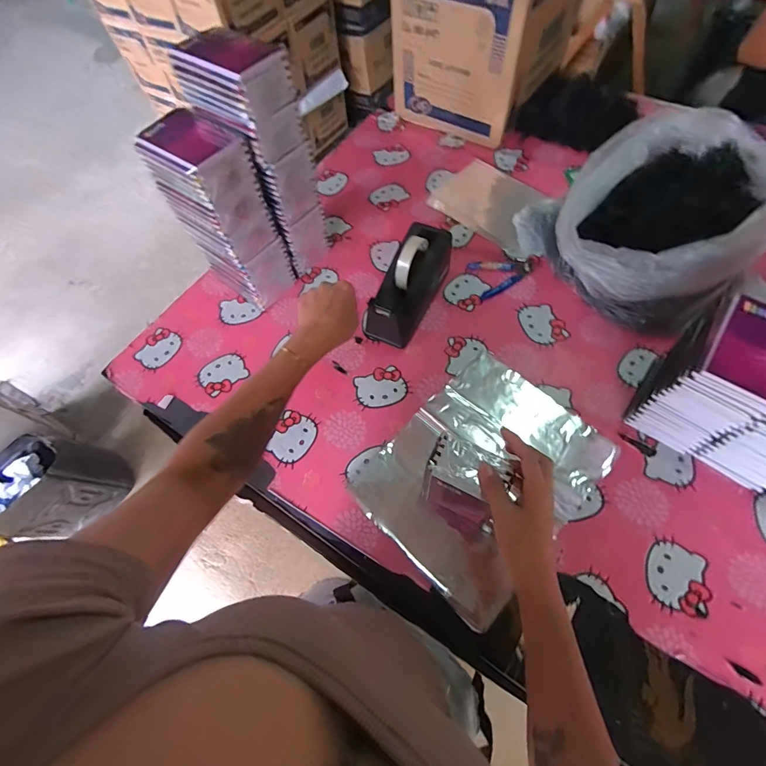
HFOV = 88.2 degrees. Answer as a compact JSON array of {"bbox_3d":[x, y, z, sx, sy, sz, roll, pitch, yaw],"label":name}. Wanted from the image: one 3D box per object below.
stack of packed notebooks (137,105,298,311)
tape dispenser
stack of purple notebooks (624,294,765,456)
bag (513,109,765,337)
[{"bbox_3d":[-0.249,-0.259,0.646,0.137,0.279,0.108,36,70,20],"label":"stack of packed notebooks"},{"bbox_3d":[0.043,-0.166,0.669,0.080,0.118,0.208,25,67,16],"label":"tape dispenser"},{"bbox_3d":[0.424,-0.001,0.517,0.099,0.176,0.127,31,68,18],"label":"stack of purple notebooks"},{"bbox_3d":[0.451,-0.285,0.660,0.320,0.167,0.324,-32,65,-13],"label":"bag"}]

